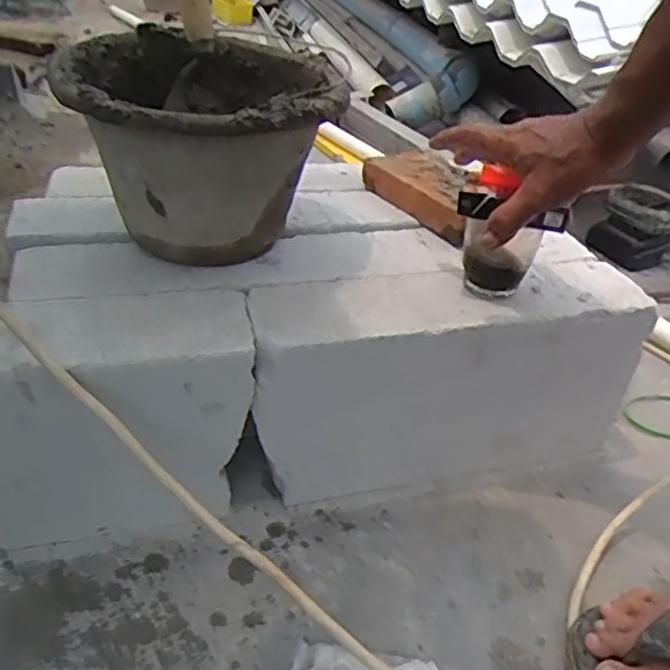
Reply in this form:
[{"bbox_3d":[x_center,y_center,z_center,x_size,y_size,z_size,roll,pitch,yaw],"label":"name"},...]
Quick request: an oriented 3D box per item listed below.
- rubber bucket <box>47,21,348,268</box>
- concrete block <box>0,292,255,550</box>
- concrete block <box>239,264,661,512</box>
[{"bbox_3d":[-0.123,-0.170,0.632,0.224,0.173,0.231,-2,36,-10],"label":"rubber bucket"},{"bbox_3d":[-0.187,0.078,0.584,0.219,0.202,0.123,-4,37,-13],"label":"concrete block"},{"bbox_3d":[0.107,0.051,0.673,0.390,0.204,0.087,-7,38,-18],"label":"concrete block"}]

